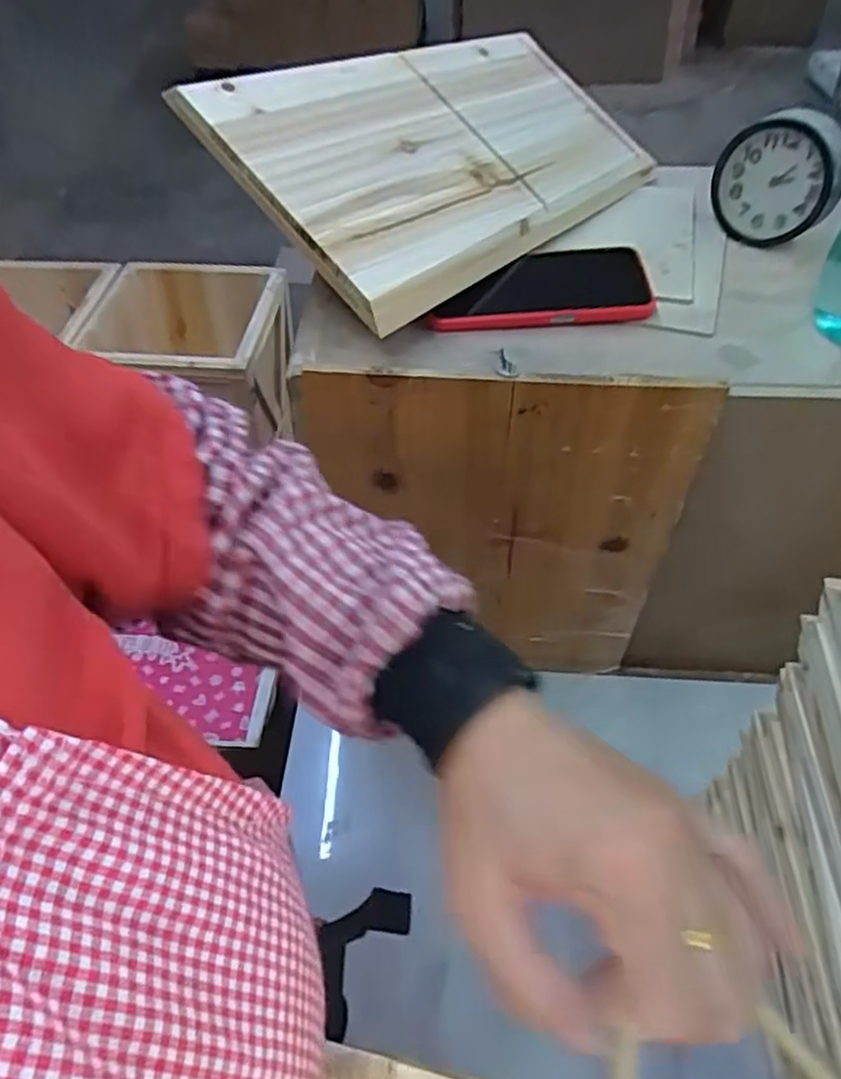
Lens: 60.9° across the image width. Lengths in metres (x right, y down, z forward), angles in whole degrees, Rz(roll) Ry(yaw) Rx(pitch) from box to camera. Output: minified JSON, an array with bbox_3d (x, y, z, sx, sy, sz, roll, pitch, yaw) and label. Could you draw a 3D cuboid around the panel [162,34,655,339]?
[{"bbox_3d":[0.024,-0.315,0.565,0.357,0.023,0.222,-38,84,-31],"label":"panel"}]

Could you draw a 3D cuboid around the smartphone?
[{"bbox_3d":[0.091,-0.191,0.539,0.166,0.018,0.083,-4,49,-1],"label":"smartphone"}]

